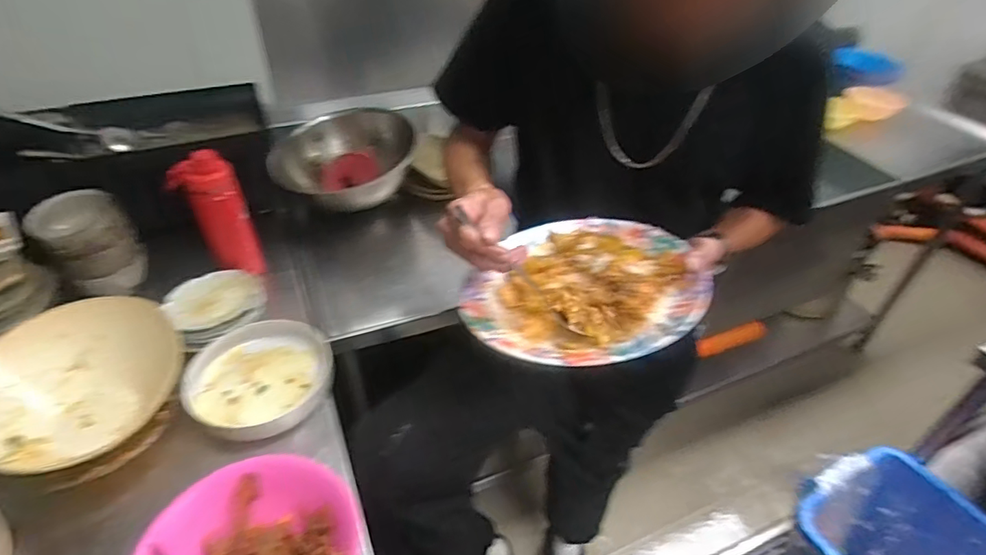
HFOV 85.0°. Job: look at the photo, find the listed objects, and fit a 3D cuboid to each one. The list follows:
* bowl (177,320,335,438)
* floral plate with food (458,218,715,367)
[{"bbox_3d":[-0.330,0.146,0.769,0.186,0.054,0.185,0,40,0],"label":"bowl"},{"bbox_3d":[0.097,0.012,0.571,0.231,0.059,0.242,0,40,0],"label":"floral plate with food"}]

